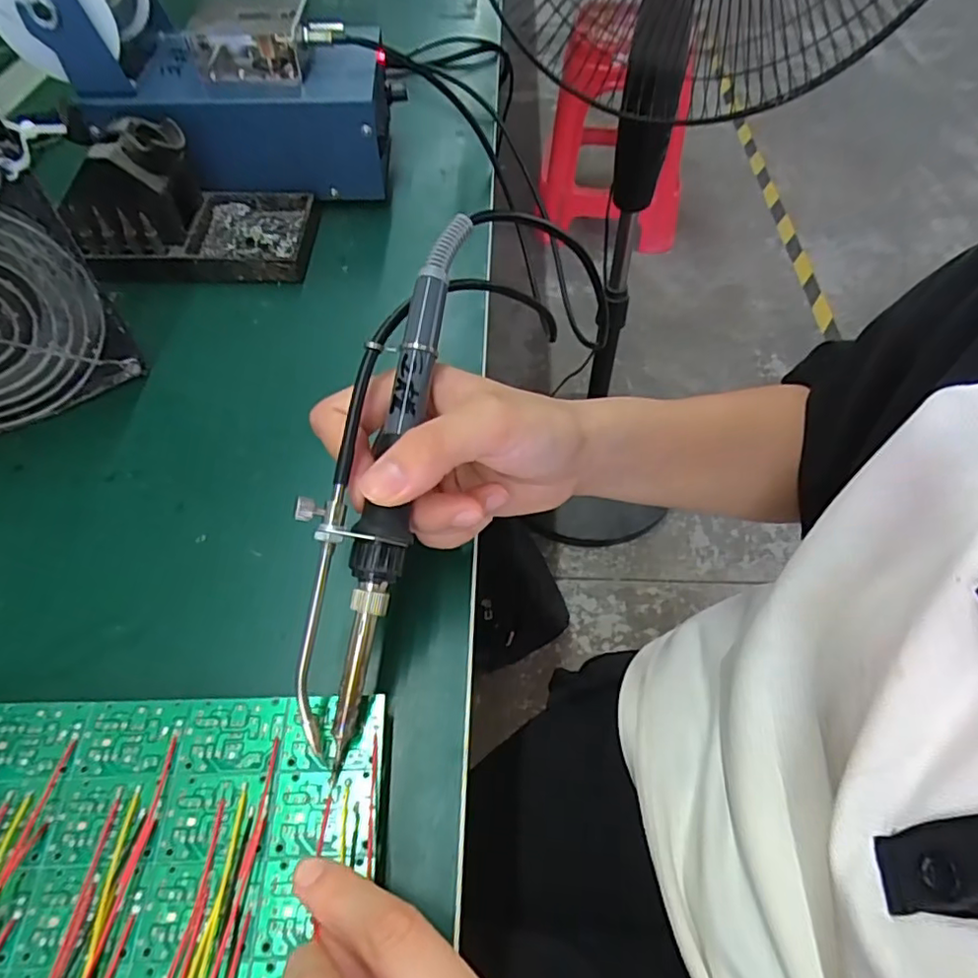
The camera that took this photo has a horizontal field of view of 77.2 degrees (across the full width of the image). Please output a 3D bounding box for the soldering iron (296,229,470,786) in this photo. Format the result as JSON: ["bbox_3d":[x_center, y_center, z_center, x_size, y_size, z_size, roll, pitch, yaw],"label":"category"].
[{"bbox_3d":[-0.041,-0.009,0.224,0.034,0.022,0.205,10,78,5],"label":"soldering iron"}]

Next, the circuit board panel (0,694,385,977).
[{"bbox_3d":[-0.124,0.117,0.191,0.171,0.007,0.101,-1,55,-2],"label":"circuit board panel"}]

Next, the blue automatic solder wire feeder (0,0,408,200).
[{"bbox_3d":[-0.171,-0.260,0.389,0.210,0.131,0.104,0,55,-2],"label":"blue automatic solder wire feeder"}]

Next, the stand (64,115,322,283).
[{"bbox_3d":[-0.178,-0.175,0.368,0.129,0.071,0.078,-3,56,-4],"label":"stand"}]

